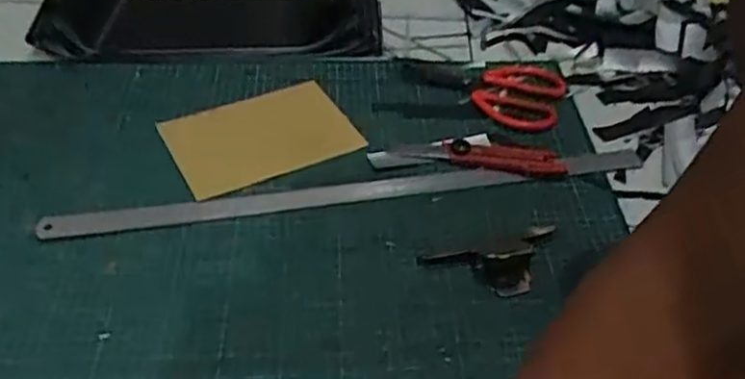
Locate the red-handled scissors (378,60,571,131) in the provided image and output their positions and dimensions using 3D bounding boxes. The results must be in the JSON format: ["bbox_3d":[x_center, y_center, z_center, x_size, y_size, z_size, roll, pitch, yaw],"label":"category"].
[{"bbox_3d":[0.122,-0.122,0.855,0.217,0.010,0.132,6,43,3],"label":"red-handled scissors"}]

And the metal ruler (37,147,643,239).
[{"bbox_3d":[-0.009,0.000,0.727,0.622,0.008,0.028,-7,52,-11],"label":"metal ruler"}]

